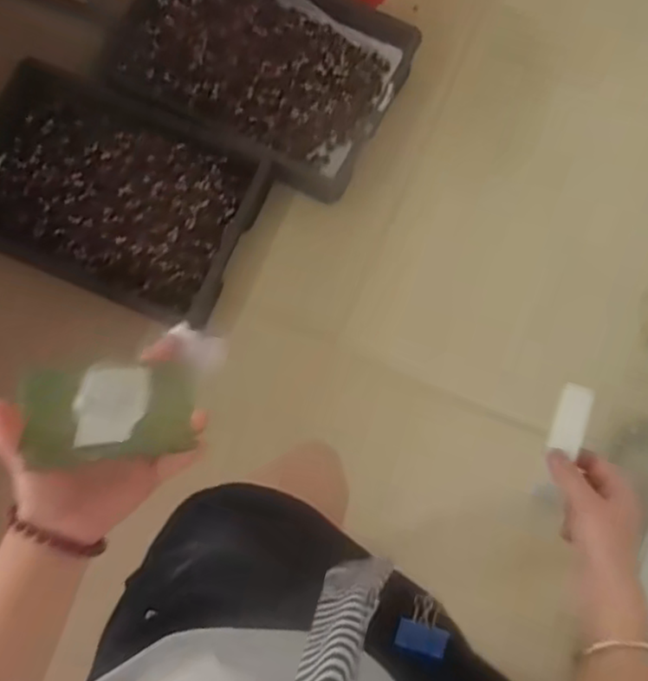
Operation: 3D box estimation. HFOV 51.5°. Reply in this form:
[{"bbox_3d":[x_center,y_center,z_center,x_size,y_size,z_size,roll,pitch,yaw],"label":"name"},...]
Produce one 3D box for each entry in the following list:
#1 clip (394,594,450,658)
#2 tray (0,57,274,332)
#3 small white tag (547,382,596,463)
[{"bbox_3d":[0.081,0.229,0.537,0.038,0.012,0.042,17,80,3],"label":"clip"},{"bbox_3d":[-0.463,-0.326,1.466,0.603,0.102,0.419,22,80,4],"label":"tray"},{"bbox_3d":[0.210,0.066,0.571,0.026,0.009,0.063,26,66,5],"label":"small white tag"}]

